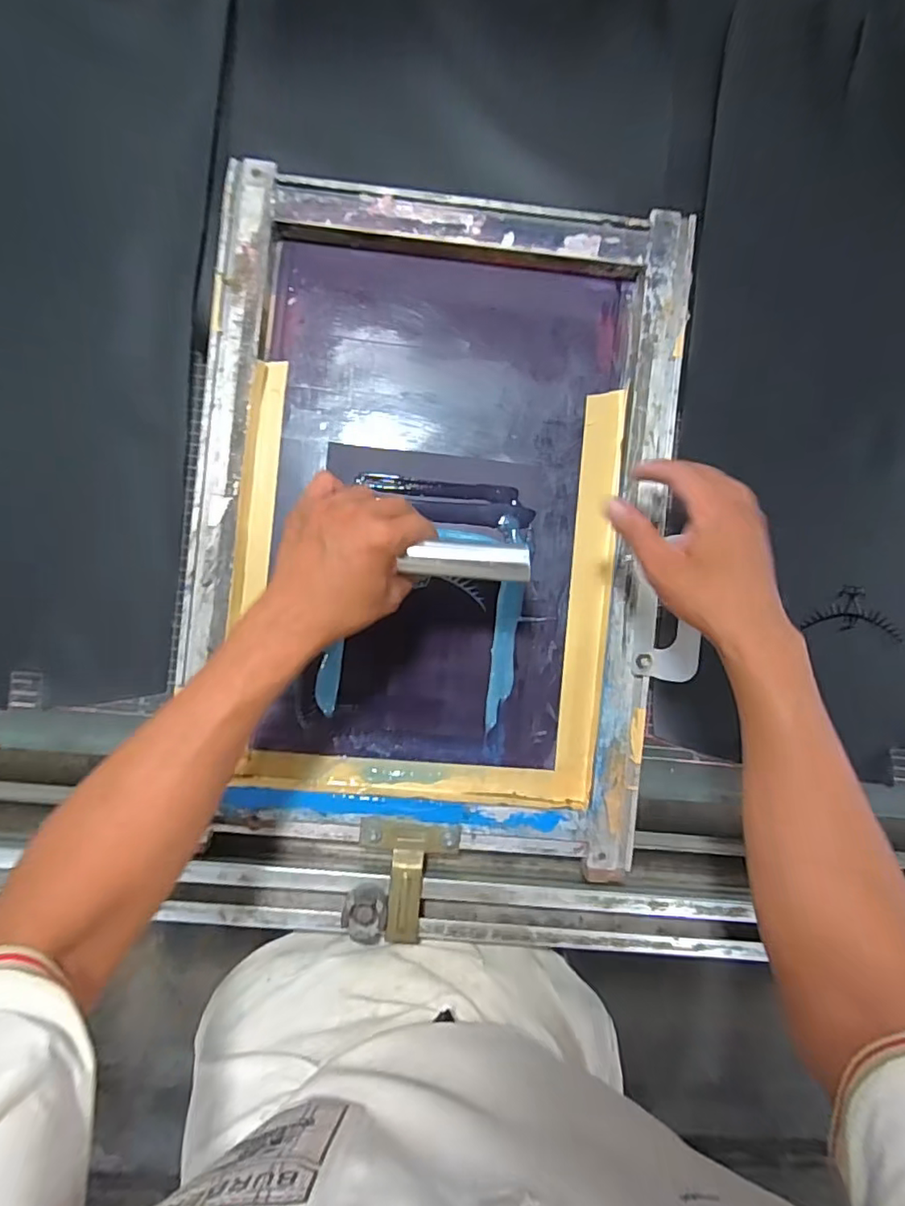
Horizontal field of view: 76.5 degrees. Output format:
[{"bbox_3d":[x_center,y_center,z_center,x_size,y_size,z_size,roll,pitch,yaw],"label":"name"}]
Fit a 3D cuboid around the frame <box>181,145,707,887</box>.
[{"bbox_3d":[-0.015,-0.067,0.498,0.393,0.034,0.545,5,90,-3],"label":"frame"}]

